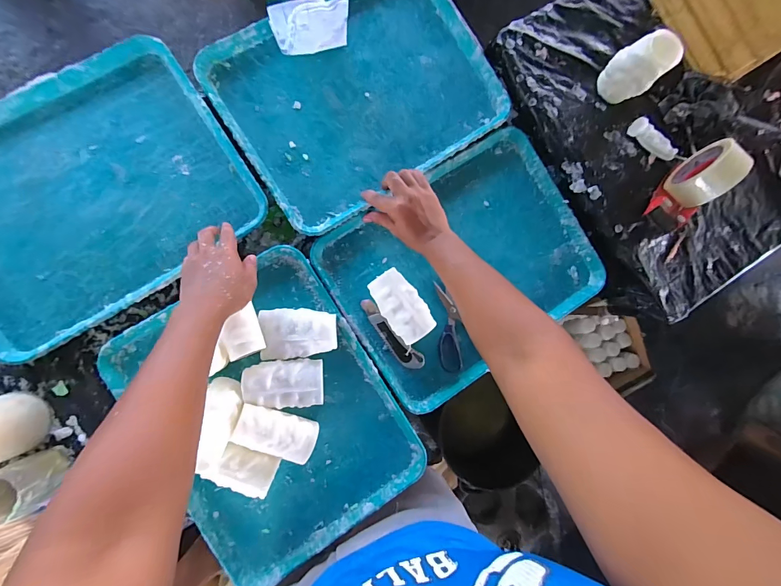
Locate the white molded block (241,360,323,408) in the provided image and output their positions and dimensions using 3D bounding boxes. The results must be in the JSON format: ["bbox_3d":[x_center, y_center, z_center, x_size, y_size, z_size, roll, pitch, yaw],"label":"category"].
[{"bbox_3d":[-0.165,0.140,0.560,0.116,0.045,0.068,-1,88,-9],"label":"white molded block"}]

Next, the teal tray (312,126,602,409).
[{"bbox_3d":[0.135,-0.048,0.633,0.432,0.034,0.335,-32,93,-8],"label":"teal tray"}]

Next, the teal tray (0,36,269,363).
[{"bbox_3d":[-0.459,-0.149,0.543,0.438,0.026,0.335,-34,94,-8],"label":"teal tray"}]

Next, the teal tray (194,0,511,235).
[{"bbox_3d":[-0.049,-0.343,0.611,0.435,0.029,0.333,-33,93,-8],"label":"teal tray"}]

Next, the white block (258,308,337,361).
[{"bbox_3d":[-0.143,0.064,0.563,0.116,0.052,0.076,-2,89,-9],"label":"white block"}]

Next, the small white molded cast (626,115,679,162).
[{"bbox_3d":[0.476,-0.273,0.644,0.104,0.027,0.033,33,84,-6],"label":"small white molded cast"}]

